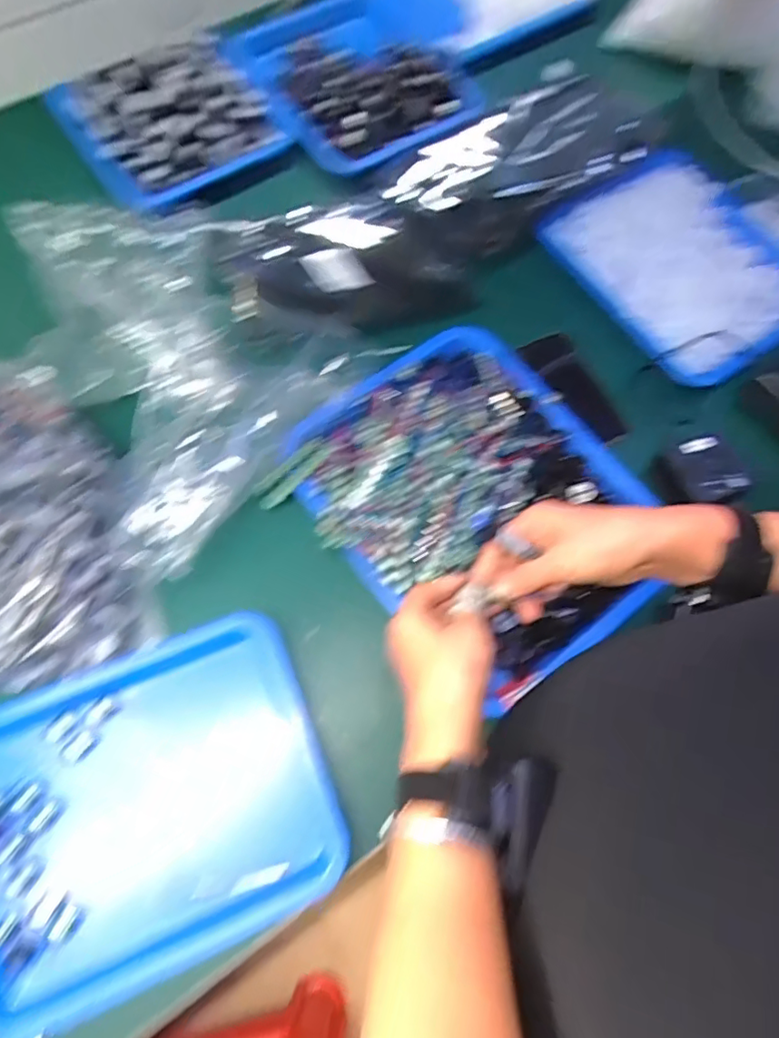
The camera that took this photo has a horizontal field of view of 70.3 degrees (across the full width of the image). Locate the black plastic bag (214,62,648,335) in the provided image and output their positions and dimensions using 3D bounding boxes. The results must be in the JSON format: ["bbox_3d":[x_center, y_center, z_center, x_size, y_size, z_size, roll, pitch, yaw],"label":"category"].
[{"bbox_3d":[0.069,-0.385,0.698,0.577,0.117,0.204,-27,74,-11],"label":"black plastic bag"}]

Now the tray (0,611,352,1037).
[{"bbox_3d":[-0.229,0.267,0.516,0.331,0.047,0.266,-23,73,-10],"label":"tray"}]

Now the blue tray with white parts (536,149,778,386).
[{"bbox_3d":[0.375,-0.324,0.704,0.243,0.047,0.308,-38,76,-14],"label":"blue tray with white parts"}]

